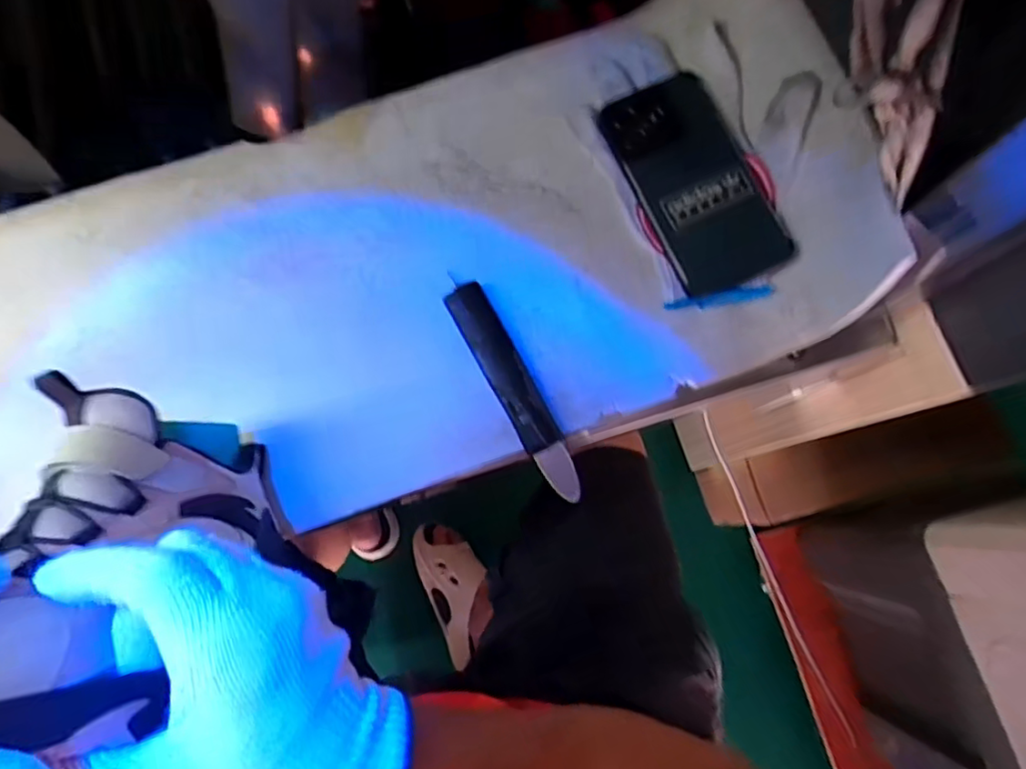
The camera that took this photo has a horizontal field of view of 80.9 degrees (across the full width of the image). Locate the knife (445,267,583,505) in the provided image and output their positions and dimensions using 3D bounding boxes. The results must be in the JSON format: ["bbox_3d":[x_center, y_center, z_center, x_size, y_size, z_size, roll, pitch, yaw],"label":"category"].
[{"bbox_3d":[0.002,0.002,0.416,0.029,0.015,0.165,-28,78,-5],"label":"knife"}]

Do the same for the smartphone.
[{"bbox_3d":[0.129,-0.146,0.430,0.080,0.015,0.159,-25,78,8],"label":"smartphone"}]

